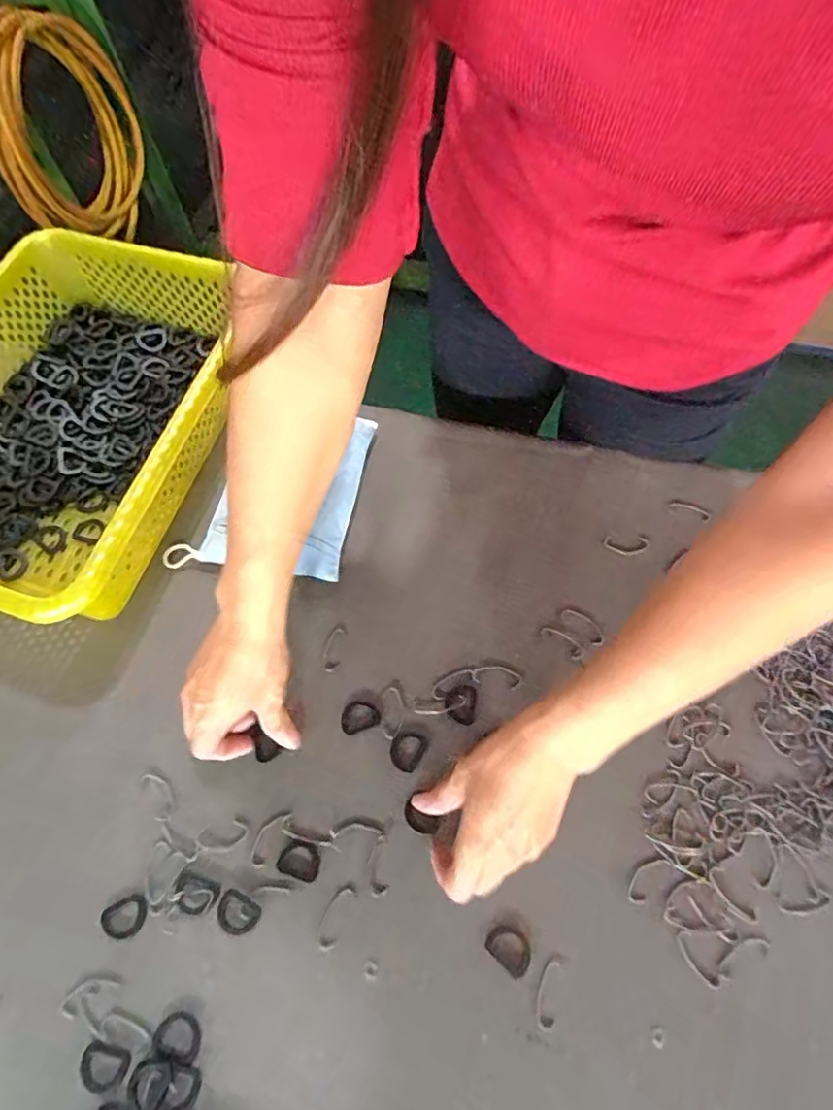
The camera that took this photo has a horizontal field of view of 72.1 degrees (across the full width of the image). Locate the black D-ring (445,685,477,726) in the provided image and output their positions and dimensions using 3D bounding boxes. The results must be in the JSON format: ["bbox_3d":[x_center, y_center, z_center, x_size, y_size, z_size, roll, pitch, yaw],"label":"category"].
[{"bbox_3d":[0.033,0.112,0.429,0.023,0.004,0.029,5,66,4],"label":"black D-ring"}]

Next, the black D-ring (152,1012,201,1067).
[{"bbox_3d":[-0.149,0.300,0.356,0.030,0.004,0.024,13,67,7],"label":"black D-ring"}]

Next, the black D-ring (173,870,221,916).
[{"bbox_3d":[-0.150,0.229,0.385,0.030,0.004,0.023,19,68,10],"label":"black D-ring"}]

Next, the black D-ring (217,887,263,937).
[{"bbox_3d":[-0.119,0.237,0.377,0.028,0.004,0.023,23,68,11],"label":"black D-ring"}]

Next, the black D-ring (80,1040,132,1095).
[{"bbox_3d":[-0.192,0.315,0.350,0.031,0.004,0.023,11,67,6],"label":"black D-ring"}]

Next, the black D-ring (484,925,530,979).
[{"bbox_3d":[0.061,0.255,0.371,0.029,0.004,0.022,38,72,17],"label":"black D-ring"}]

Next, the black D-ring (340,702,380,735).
[{"bbox_3d":[-0.043,0.121,0.430,0.029,0.004,0.022,-19,67,-7],"label":"black D-ring"}]

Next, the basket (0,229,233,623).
[{"bbox_3d":[-0.301,-0.120,0.503,0.249,0.089,0.348,14,67,8],"label":"basket"}]

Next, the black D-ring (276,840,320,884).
[{"bbox_3d":[-0.080,0.209,0.392,0.029,0.004,0.023,18,67,9],"label":"black D-ring"}]

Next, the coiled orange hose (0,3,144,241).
[{"bbox_3d":[-0.665,-0.797,1.108,0.060,0.378,0.351,13,67,7],"label":"coiled orange hose"}]

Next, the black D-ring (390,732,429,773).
[{"bbox_3d":[-0.007,0.143,0.419,0.024,0.004,0.028,29,70,13],"label":"black D-ring"}]

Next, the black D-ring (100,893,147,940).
[{"bbox_3d":[-0.196,0.244,0.384,0.029,0.004,0.024,-25,68,-10],"label":"black D-ring"}]

